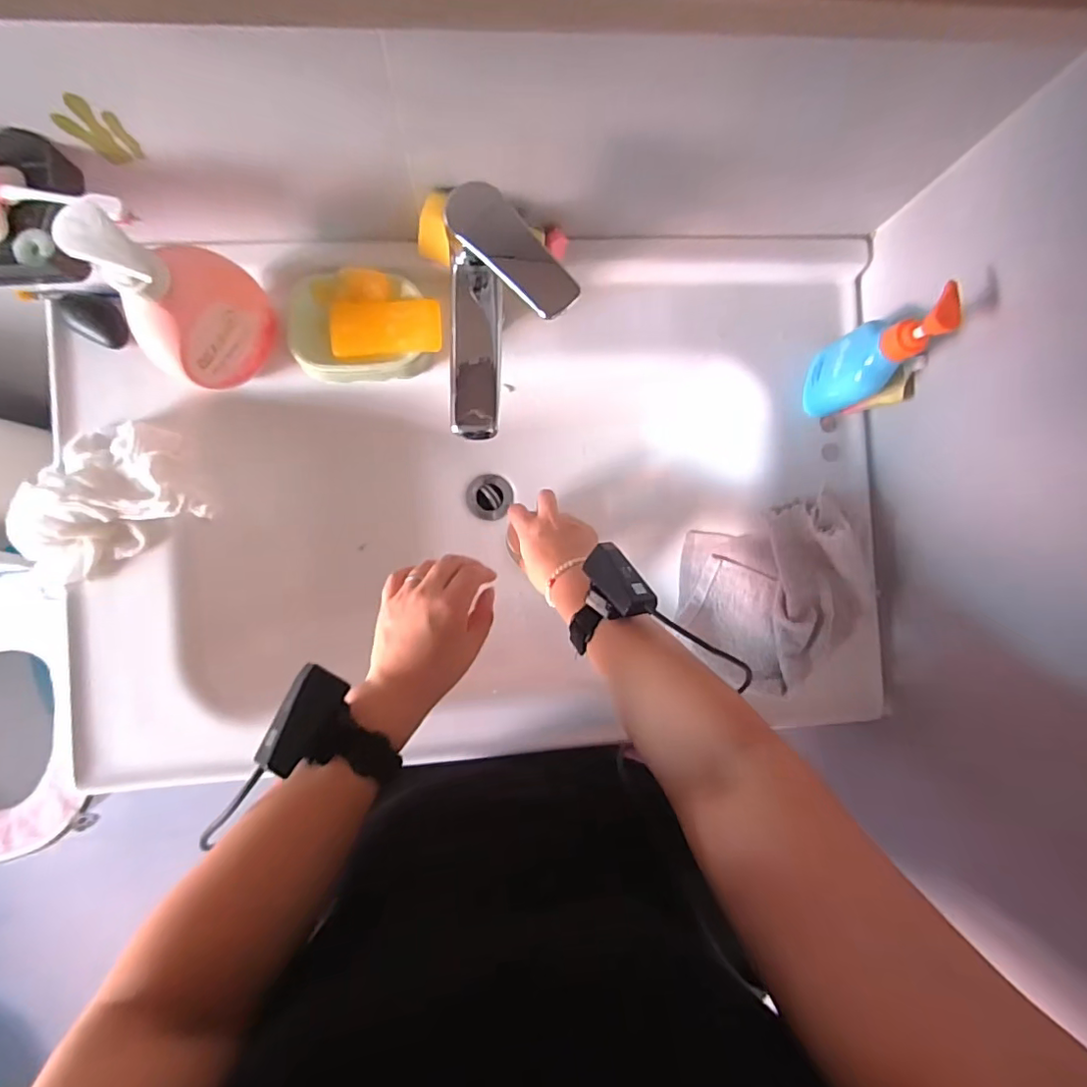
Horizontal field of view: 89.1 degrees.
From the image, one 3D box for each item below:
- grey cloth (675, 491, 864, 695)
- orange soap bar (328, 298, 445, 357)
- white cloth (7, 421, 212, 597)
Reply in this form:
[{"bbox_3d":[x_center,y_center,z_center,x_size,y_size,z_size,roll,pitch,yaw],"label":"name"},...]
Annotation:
[{"bbox_3d":[0.250,0.060,0.615,0.154,0.135,0.188,-18,90,-5],"label":"grey cloth"},{"bbox_3d":[-0.148,-0.203,0.518,0.103,0.017,0.049,-2,88,-5],"label":"orange soap bar"},{"bbox_3d":[-0.412,-0.039,0.502,0.167,0.053,0.118,-28,91,-5],"label":"white cloth"}]

